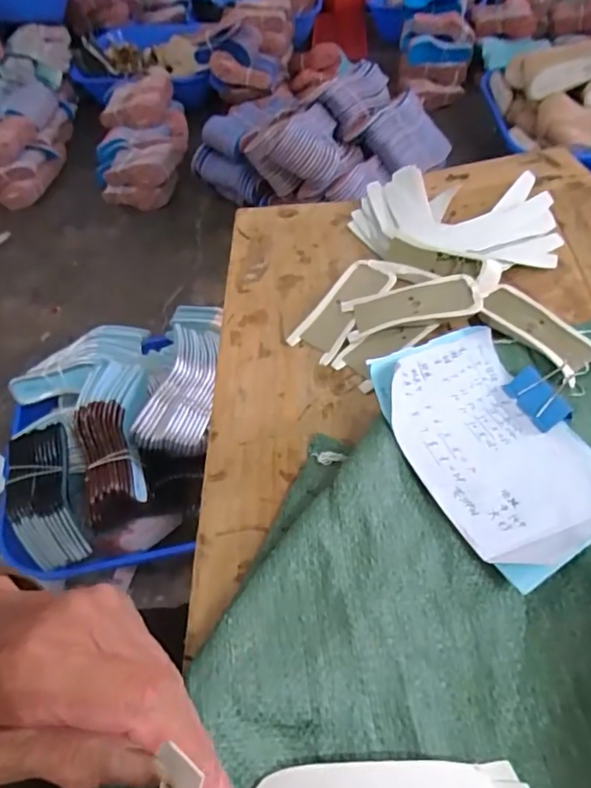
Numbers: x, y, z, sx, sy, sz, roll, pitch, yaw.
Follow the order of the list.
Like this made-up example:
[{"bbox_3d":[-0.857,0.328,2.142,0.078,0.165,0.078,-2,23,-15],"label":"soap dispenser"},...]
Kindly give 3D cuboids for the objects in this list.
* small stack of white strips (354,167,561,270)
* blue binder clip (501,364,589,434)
[{"bbox_3d":[0.166,-0.187,0.578,0.208,0.027,0.144,8,53,12],"label":"small stack of white strips"},{"bbox_3d":[0.207,-0.004,0.437,0.056,0.019,0.049,-20,53,-10],"label":"blue binder clip"}]

